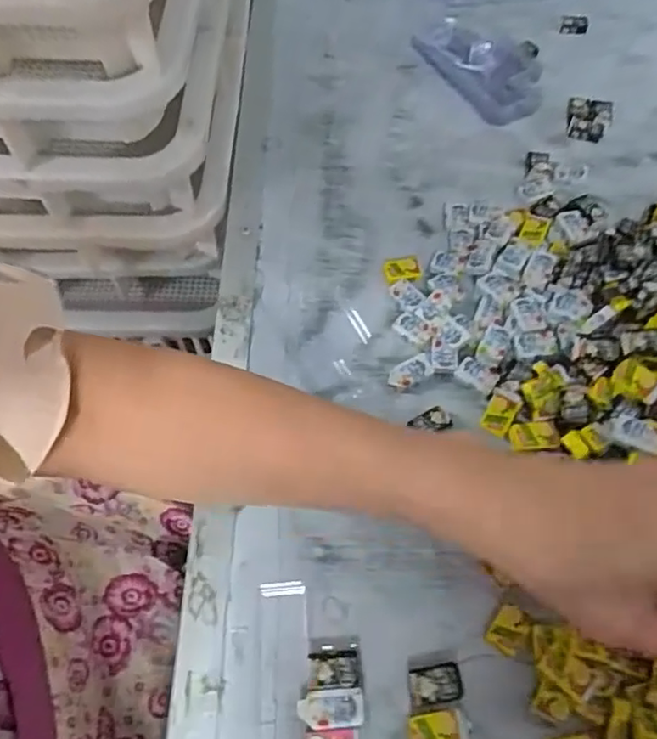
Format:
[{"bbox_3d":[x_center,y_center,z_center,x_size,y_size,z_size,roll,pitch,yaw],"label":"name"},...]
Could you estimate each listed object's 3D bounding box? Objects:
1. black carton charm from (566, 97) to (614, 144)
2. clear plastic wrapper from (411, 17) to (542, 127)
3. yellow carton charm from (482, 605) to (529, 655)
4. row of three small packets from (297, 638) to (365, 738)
[{"bbox_3d":[0.218,-0.210,0.523,0.036,0.005,0.047,18,62,15],"label":"black carton charm"},{"bbox_3d":[0.141,-0.276,0.561,0.082,0.016,0.147,-27,60,-11],"label":"clear plastic wrapper"},{"bbox_3d":[0.094,0.135,0.325,0.017,0.004,0.023,28,65,20],"label":"yellow carton charm"},{"bbox_3d":[0.002,0.165,0.310,0.030,0.009,0.058,-1,58,4],"label":"row of three small packets"}]

